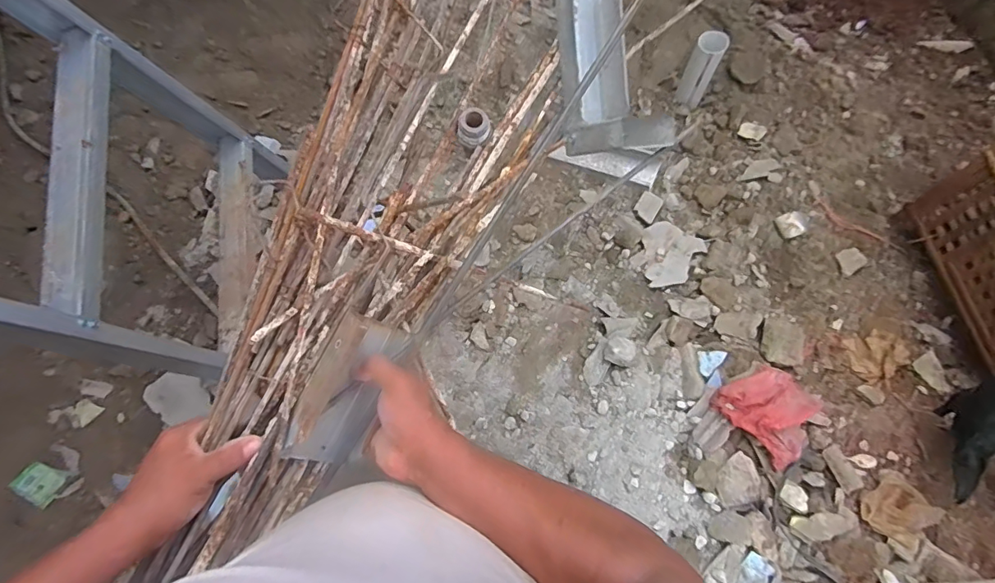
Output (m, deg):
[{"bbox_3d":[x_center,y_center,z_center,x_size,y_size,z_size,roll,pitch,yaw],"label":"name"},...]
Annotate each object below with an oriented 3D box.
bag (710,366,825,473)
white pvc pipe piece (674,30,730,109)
[{"bbox_3d":[0.765,0.332,1.366,0.221,0.104,0.261,-38,75,-13],"label":"bag"},{"bbox_3d":[0.679,-0.738,1.649,0.098,0.279,0.085,28,75,7],"label":"white pvc pipe piece"}]

